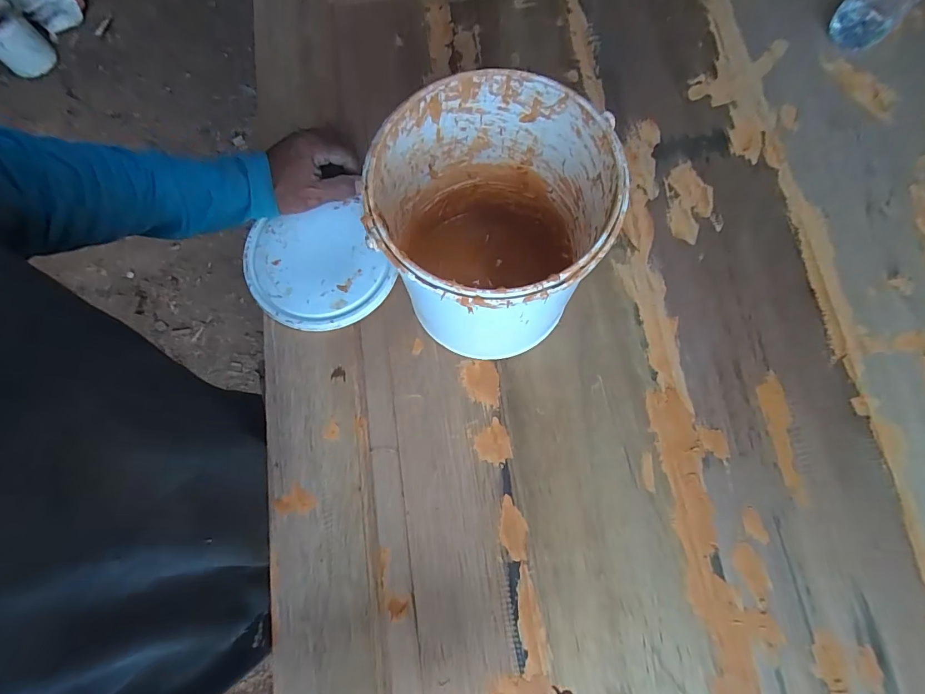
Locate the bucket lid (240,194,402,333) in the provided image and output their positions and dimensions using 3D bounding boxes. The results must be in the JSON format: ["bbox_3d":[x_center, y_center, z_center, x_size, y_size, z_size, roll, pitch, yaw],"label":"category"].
[{"bbox_3d":[-0.163,-0.088,0.470,0.144,0.012,0.144,0,77,1],"label":"bucket lid"}]

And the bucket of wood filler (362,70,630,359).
[{"bbox_3d":[0.024,-0.096,0.377,0.172,0.189,0.176,0,77,1],"label":"bucket of wood filler"}]

